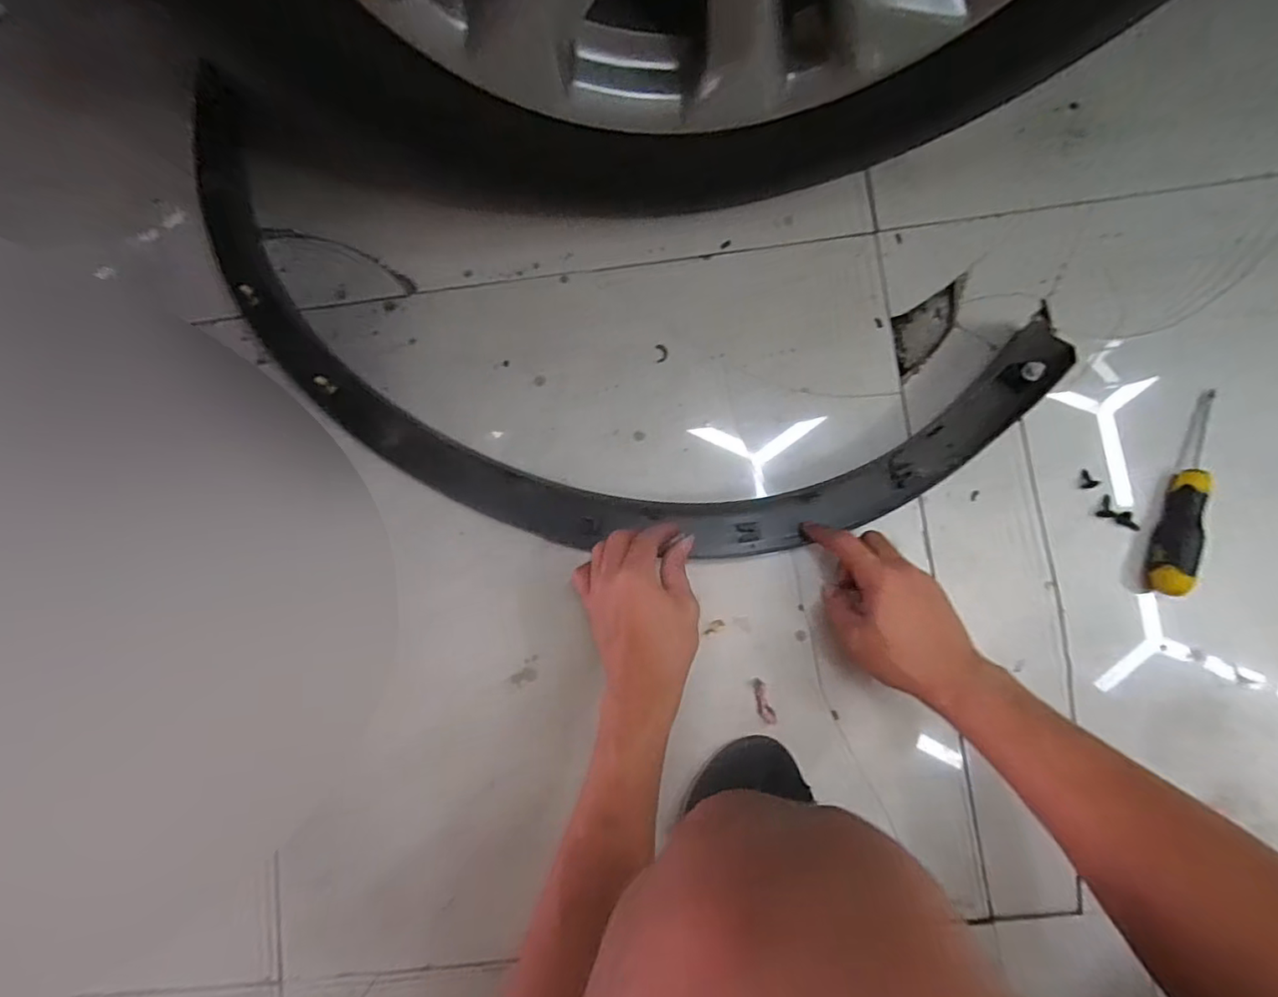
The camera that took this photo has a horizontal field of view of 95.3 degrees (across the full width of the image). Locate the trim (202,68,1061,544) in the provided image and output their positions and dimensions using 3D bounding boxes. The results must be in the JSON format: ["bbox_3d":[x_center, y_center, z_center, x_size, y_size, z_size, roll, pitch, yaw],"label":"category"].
[{"bbox_3d":[-0.057,-0.120,0.528,0.809,0.032,0.308,16,85,3],"label":"trim"}]

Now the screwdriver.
[{"bbox_3d":[0.462,-0.010,0.488,0.029,0.032,0.184,18,85,4],"label":"screwdriver"}]

